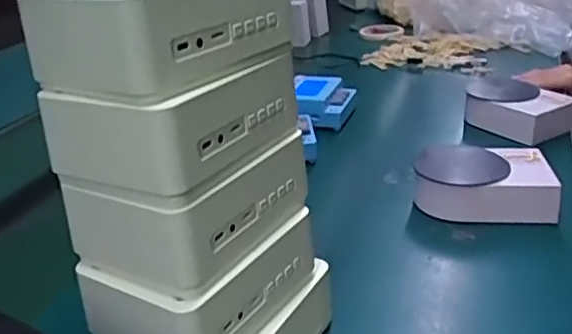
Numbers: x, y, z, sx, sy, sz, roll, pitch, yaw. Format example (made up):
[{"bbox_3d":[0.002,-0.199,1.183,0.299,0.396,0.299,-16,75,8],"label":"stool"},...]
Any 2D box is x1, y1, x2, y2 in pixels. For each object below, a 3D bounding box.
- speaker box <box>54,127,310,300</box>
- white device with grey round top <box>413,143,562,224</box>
[{"bbox_3d":[-0.060,0.016,0.416,0.093,0.057,0.134,11,29,32],"label":"speaker box"},{"bbox_3d":[0.211,0.019,0.659,0.139,0.051,0.094,3,26,19],"label":"white device with grey round top"}]

